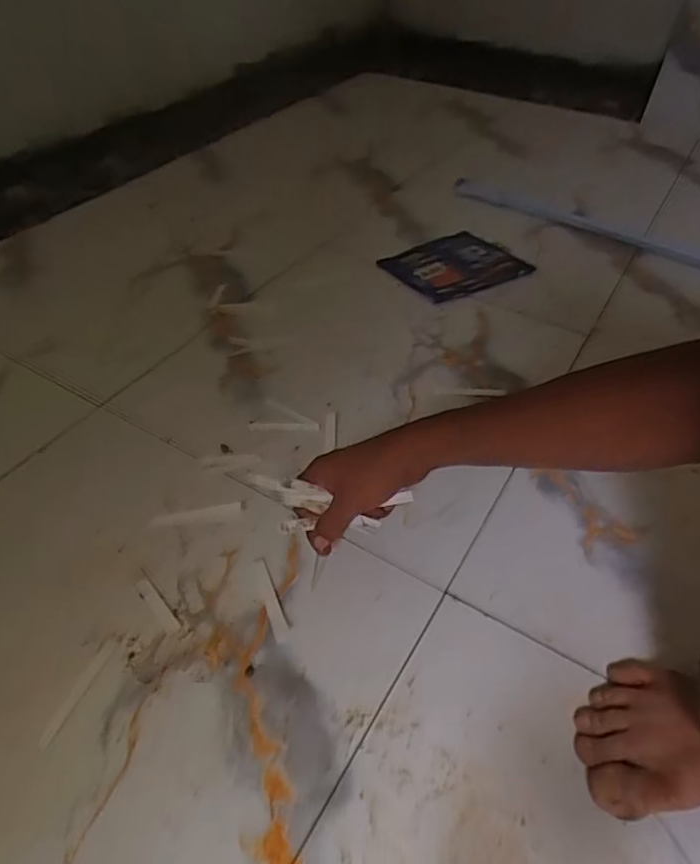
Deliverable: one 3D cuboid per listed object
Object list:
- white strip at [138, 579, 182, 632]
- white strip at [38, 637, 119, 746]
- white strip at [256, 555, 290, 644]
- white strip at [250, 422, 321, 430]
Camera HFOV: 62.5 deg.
[{"bbox_3d":[-0.190,0.170,0.569,0.013,0.004,0.068,-34,56,-29],"label":"white strip"},{"bbox_3d":[-0.240,0.228,0.512,0.012,0.004,0.099,16,48,13],"label":"white strip"},{"bbox_3d":[-0.079,0.165,0.579,0.017,0.004,0.092,-16,49,-16],"label":"white strip"},{"bbox_3d":[-0.084,-0.007,0.732,0.088,0.006,0.011,1,47,-1],"label":"white strip"}]

